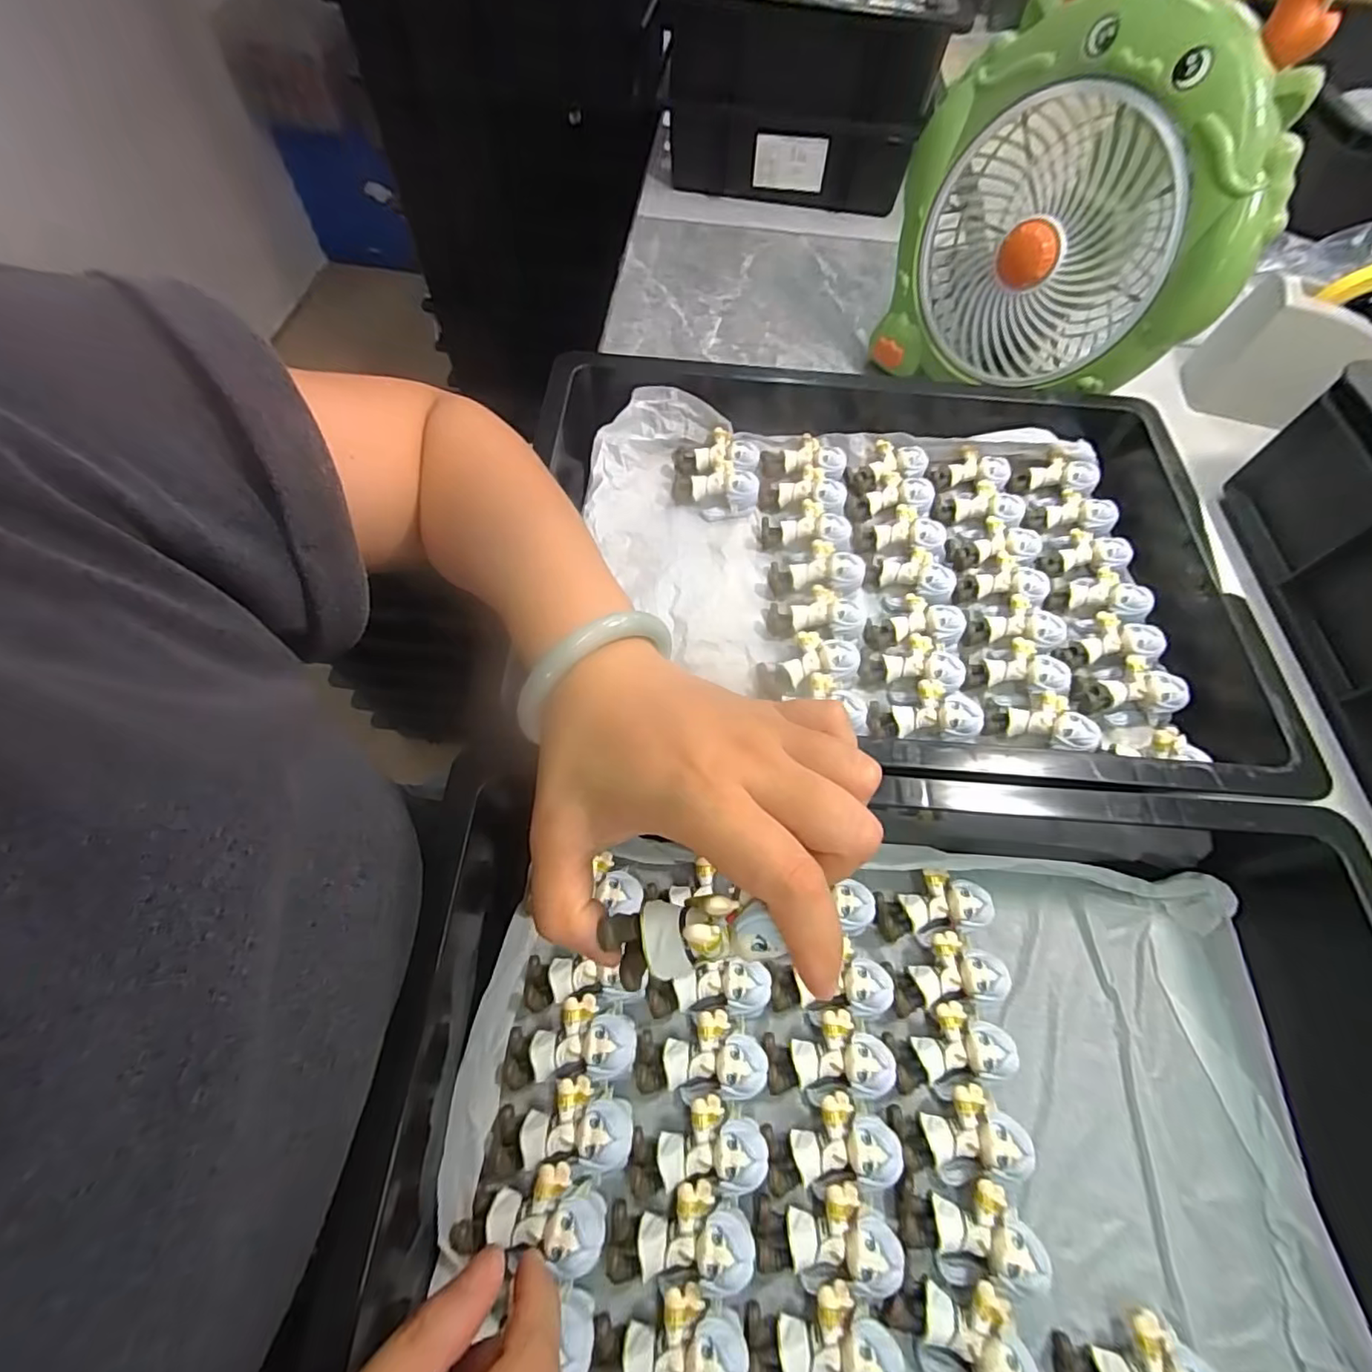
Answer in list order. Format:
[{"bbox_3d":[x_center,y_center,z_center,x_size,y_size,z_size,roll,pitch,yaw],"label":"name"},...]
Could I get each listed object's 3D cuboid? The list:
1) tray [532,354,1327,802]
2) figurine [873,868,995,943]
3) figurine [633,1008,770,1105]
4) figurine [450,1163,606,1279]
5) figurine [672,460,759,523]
[{"bbox_3d":[0.129,-0.086,0.413,0.462,0.087,0.337,4,62,-1],"label":"tray"},{"bbox_3d":[0.138,0.124,0.332,0.060,0.022,0.032,-15,63,7],"label":"figurine"},{"bbox_3d":[0.007,0.185,0.293,0.062,0.021,0.037,-7,63,-6],"label":"figurine"},{"bbox_3d":[-0.068,0.234,0.262,0.062,0.023,0.033,3,62,0],"label":"figurine"},{"bbox_3d":[0.022,-0.152,0.441,0.062,0.020,0.040,2,62,-2],"label":"figurine"}]

